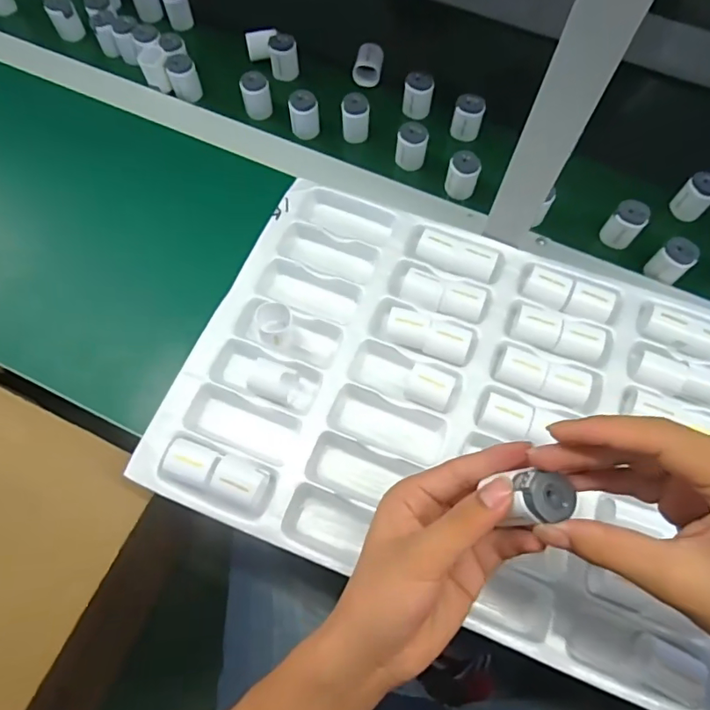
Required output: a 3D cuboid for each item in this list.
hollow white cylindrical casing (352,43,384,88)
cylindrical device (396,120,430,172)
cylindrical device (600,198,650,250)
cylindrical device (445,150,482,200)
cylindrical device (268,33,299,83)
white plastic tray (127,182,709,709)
[{"bbox_3d":[0.015,-0.329,0.578,0.032,0.028,0.035,5,71,1],"label":"hollow white cylindrical casing"},{"bbox_3d":[0.059,-0.216,0.528,0.031,0.043,0.024,5,71,1],"label":"cylindrical device"},{"bbox_3d":[0.262,-0.126,0.492,0.030,0.042,0.027,38,75,12],"label":"cylindrical device"},{"bbox_3d":[0.110,-0.183,0.518,0.031,0.041,0.027,15,72,5],"label":"cylindrical device"},{"bbox_3d":[-0.081,-0.340,0.581,0.032,0.039,0.027,-8,71,-3],"label":"cylindrical device"},{"bbox_3d":[0.093,0.032,0.425,0.443,0.040,0.334,21,72,7],"label":"white plastic tray"}]

